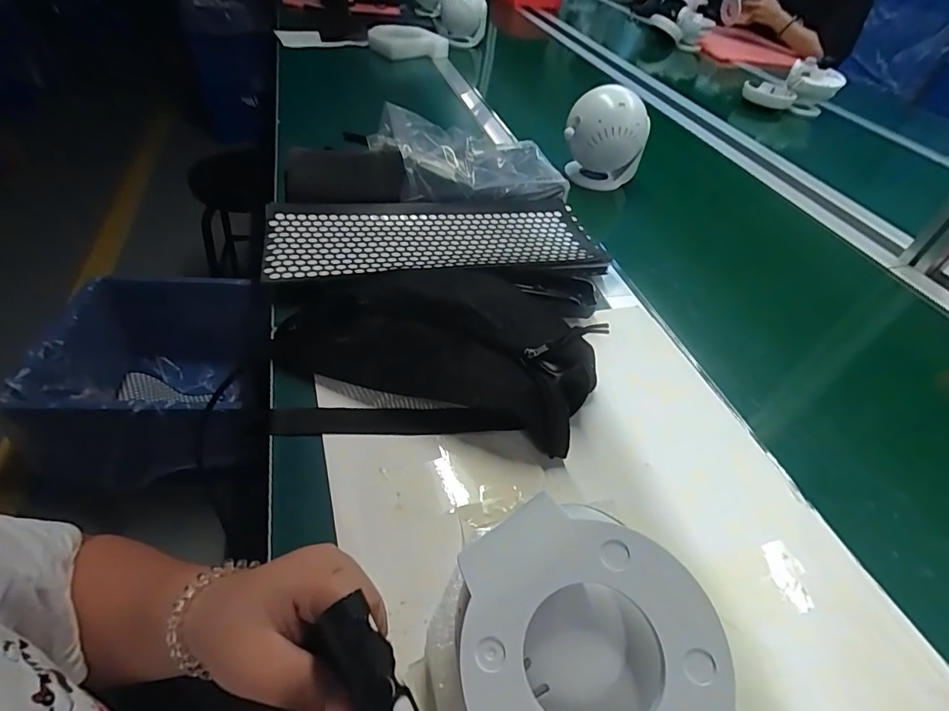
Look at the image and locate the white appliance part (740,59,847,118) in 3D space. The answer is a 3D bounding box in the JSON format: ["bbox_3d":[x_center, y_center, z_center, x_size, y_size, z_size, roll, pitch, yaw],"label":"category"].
[{"bbox_3d":[0.701,-0.590,1.040,0.177,0.092,0.058,6,45,0],"label":"white appliance part"}]

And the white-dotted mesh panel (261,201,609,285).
[{"bbox_3d":[-0.044,-0.130,0.545,0.373,0.027,0.140,-6,48,-13],"label":"white-dotted mesh panel"}]

